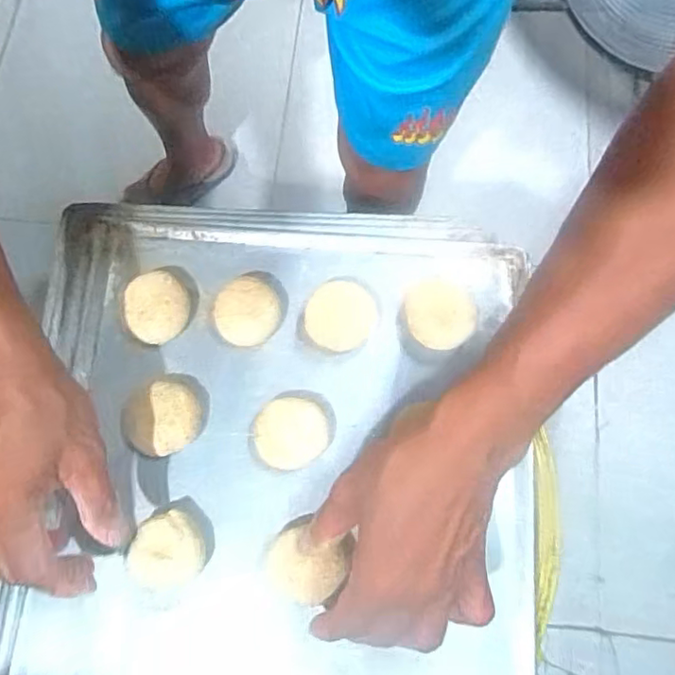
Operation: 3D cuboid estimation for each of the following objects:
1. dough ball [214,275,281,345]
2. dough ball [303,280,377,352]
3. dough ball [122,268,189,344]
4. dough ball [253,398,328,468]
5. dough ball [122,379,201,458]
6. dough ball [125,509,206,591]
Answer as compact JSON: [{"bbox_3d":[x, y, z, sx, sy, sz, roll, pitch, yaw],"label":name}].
[{"bbox_3d":[-0.066,-0.017,0.436,0.045,0.029,0.047,0,73,0],"label":"dough ball"},{"bbox_3d":[0.003,-0.016,0.437,0.048,0.016,0.053,22,75,7],"label":"dough ball"},{"bbox_3d":[-0.131,-0.021,0.437,0.045,0.026,0.051,-32,76,-9],"label":"dough ball"},{"bbox_3d":[-0.032,0.067,0.417,0.048,0.023,0.048,0,73,0],"label":"dough ball"},{"bbox_3d":[-0.124,0.057,0.417,0.057,0.026,0.050,11,74,4],"label":"dough ball"},{"bbox_3d":[-0.112,0.140,0.391,0.049,0.031,0.045,0,73,0],"label":"dough ball"}]

